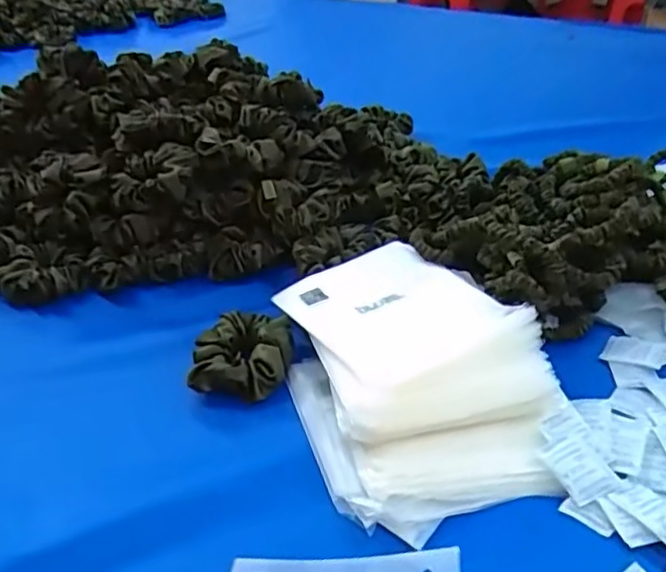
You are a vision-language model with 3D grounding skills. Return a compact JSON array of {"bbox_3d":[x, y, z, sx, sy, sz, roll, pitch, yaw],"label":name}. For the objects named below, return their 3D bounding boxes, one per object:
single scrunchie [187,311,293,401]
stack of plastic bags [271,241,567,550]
[{"bbox_3d":[-0.073,0.056,0.526,0.073,0.038,0.071,1,36,8],"label":"single scrunchie"},{"bbox_3d":[0.055,0.049,0.499,0.174,0.047,0.268,-14,36,-13],"label":"stack of plastic bags"}]

